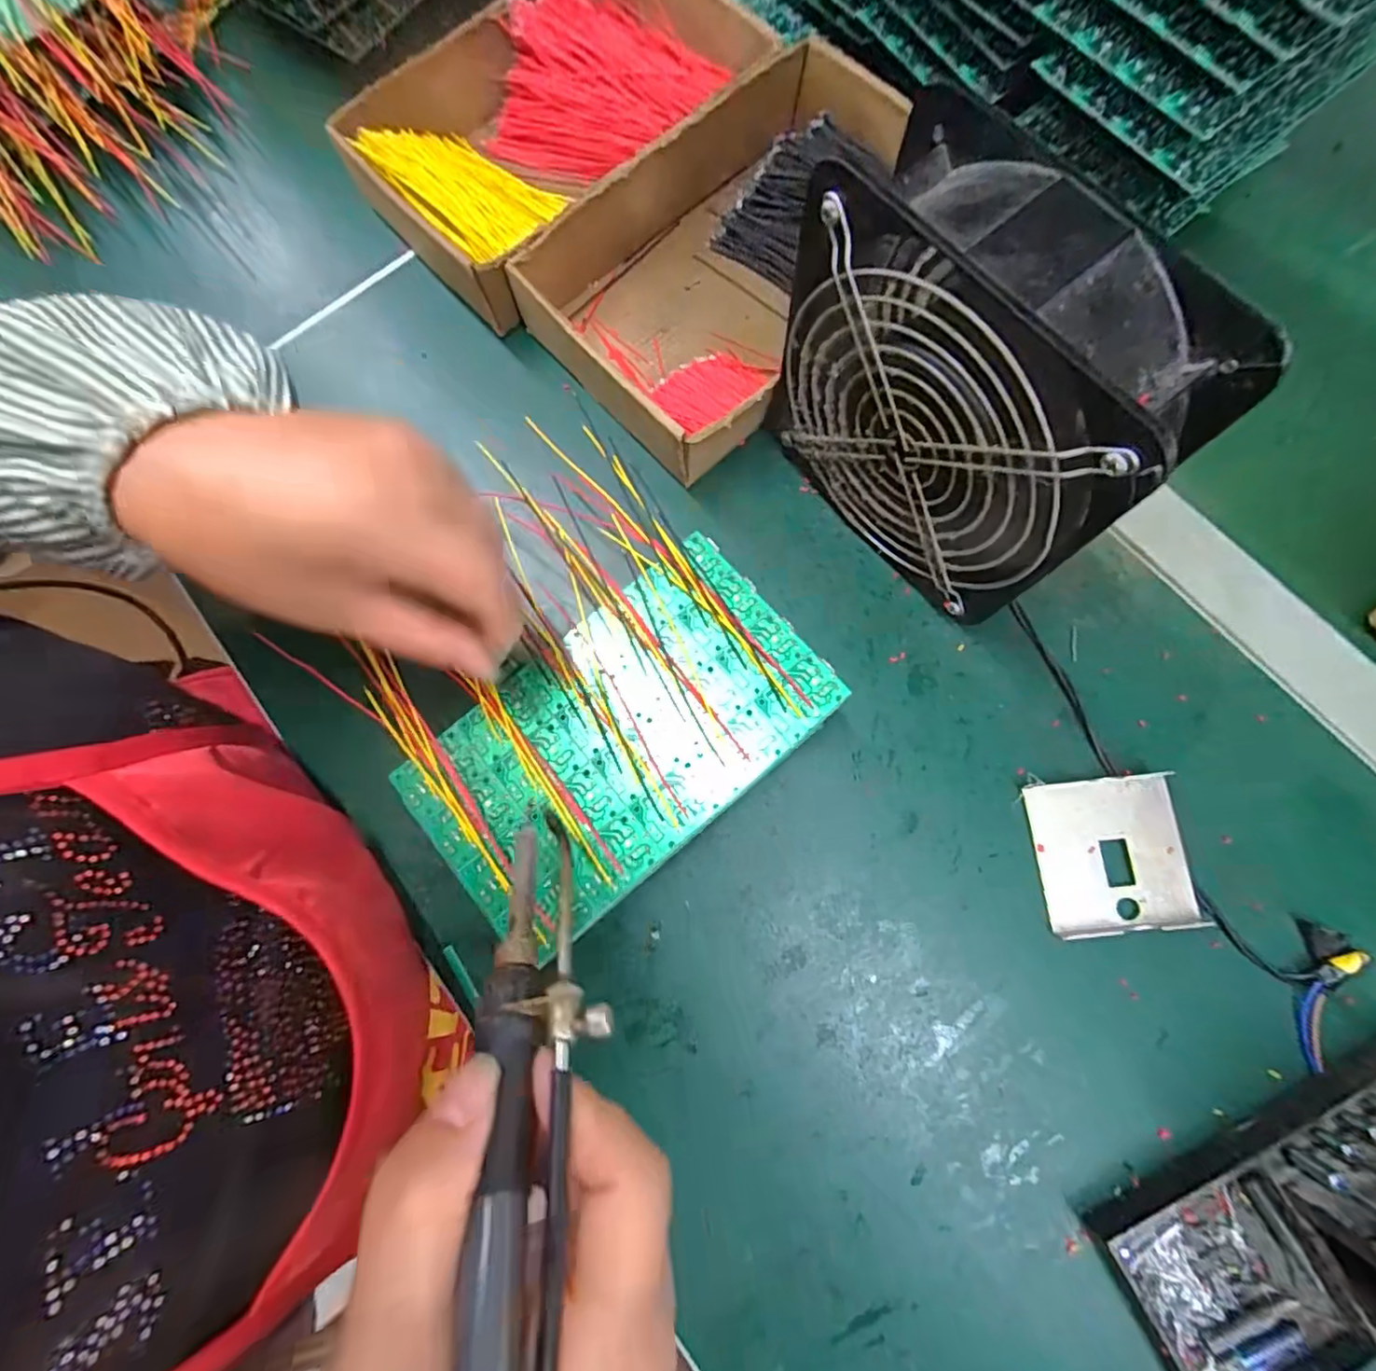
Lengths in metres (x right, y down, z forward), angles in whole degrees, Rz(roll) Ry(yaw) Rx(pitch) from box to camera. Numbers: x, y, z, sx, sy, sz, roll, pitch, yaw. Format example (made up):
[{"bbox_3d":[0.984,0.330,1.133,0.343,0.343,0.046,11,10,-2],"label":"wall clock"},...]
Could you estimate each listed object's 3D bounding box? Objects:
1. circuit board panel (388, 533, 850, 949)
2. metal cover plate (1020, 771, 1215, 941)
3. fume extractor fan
[{"bbox_3d":[-0.031,0.023,0.263,0.173,0.007,0.102,-39,80,-8],"label":"circuit board panel"},{"bbox_3d":[0.197,0.079,0.281,0.064,0.010,0.069,-6,77,0],"label":"metal cover plate"},{"bbox_3d":[0.108,-0.112,0.254,0.056,0.153,0.144,-39,79,-7],"label":"fume extractor fan"}]

